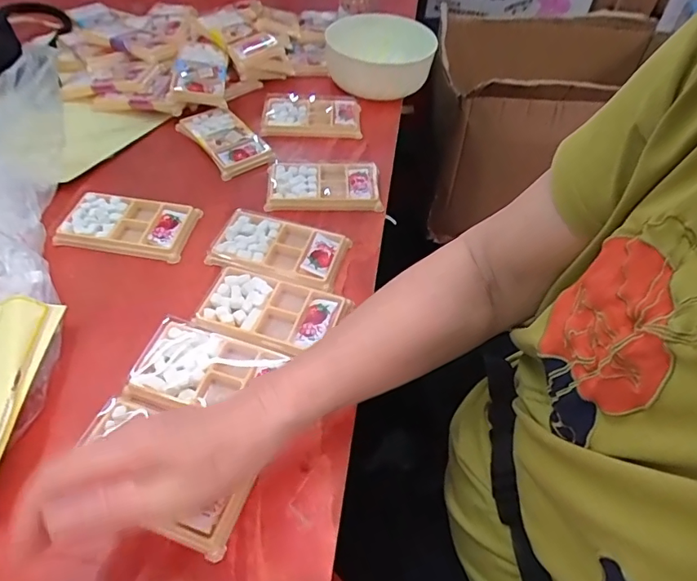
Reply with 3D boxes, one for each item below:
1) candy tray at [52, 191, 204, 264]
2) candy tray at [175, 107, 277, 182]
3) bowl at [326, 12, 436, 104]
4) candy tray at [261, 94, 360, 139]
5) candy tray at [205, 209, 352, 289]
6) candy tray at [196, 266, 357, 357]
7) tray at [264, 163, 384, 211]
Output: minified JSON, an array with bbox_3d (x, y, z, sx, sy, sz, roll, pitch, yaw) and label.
[{"bbox_3d":[-0.239,-0.072,0.526,0.131,0.016,0.074,8,51,3],"label":"candy tray"},{"bbox_3d":[-0.160,-0.199,0.629,0.075,0.015,0.129,-29,58,-24],"label":"candy tray"},{"bbox_3d":[0.044,-0.362,0.739,0.150,0.076,0.130,-10,53,-11],"label":"bowl"},{"bbox_3d":[-0.051,-0.247,0.671,0.134,0.016,0.088,-2,52,-5],"label":"candy tray"},{"bbox_3d":[-0.073,-0.045,0.512,0.133,0.013,0.079,15,52,8],"label":"candy tray"},{"bbox_3d":[-0.074,0.020,0.462,0.128,0.013,0.075,13,52,7],"label":"candy tray"},{"bbox_3d":[-0.030,-0.129,0.582,0.136,0.014,0.081,-1,51,-4],"label":"tray"}]

